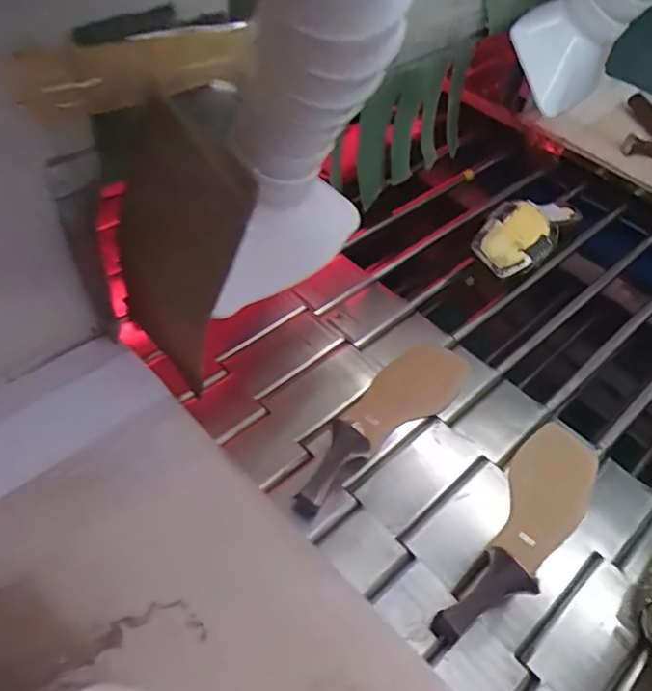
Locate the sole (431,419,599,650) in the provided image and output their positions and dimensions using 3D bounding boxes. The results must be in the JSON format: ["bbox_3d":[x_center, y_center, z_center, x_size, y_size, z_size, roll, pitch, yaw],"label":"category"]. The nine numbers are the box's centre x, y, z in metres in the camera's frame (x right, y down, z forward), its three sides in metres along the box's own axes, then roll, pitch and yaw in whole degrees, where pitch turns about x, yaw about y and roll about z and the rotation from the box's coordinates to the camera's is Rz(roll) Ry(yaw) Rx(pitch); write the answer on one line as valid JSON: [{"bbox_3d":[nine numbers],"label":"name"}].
[{"bbox_3d":[0.182,0.151,0.513,0.072,0.059,0.248,32,54,19],"label":"sole"}]

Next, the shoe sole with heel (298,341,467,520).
[{"bbox_3d":[0.057,0.059,0.578,0.076,0.058,0.253,37,56,23],"label":"shoe sole with heel"}]

